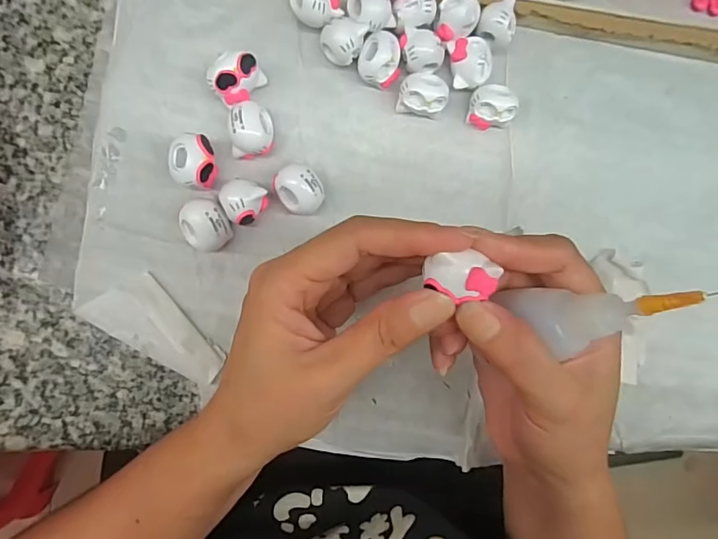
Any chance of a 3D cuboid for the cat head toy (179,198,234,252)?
[{"bbox_3d":[-0.074,-0.021,0.233,0.022,0.019,0.025,-30,95,-8],"label":"cat head toy"}]

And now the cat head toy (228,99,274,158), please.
[{"bbox_3d":[-0.053,-0.068,0.237,0.020,0.021,0.024,-1,90,-10],"label":"cat head toy"}]

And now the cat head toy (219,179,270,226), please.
[{"bbox_3d":[-0.057,-0.032,0.234,0.020,0.025,0.020,0,90,-10],"label":"cat head toy"}]

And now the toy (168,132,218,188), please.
[{"bbox_3d":[-0.079,-0.051,0.232,0.020,0.018,0.024,-4,90,-10],"label":"toy"}]

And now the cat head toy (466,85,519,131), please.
[{"bbox_3d":[0.071,-0.088,0.259,0.023,0.018,0.020,-14,92,-9],"label":"cat head toy"}]

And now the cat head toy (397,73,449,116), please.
[{"bbox_3d":[0.033,-0.091,0.252,0.024,0.018,0.018,-9,91,-10],"label":"cat head toy"}]

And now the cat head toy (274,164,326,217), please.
[{"bbox_3d":[-0.030,-0.039,0.241,0.025,0.019,0.022,25,86,-9],"label":"cat head toy"}]

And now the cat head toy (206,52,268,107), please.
[{"bbox_3d":[-0.059,-0.092,0.233,0.017,0.027,0.025,39,84,-7],"label":"cat head toy"}]

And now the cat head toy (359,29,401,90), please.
[{"bbox_3d":[0.011,-0.107,0.247,0.022,0.018,0.024,0,90,-10],"label":"cat head toy"}]

